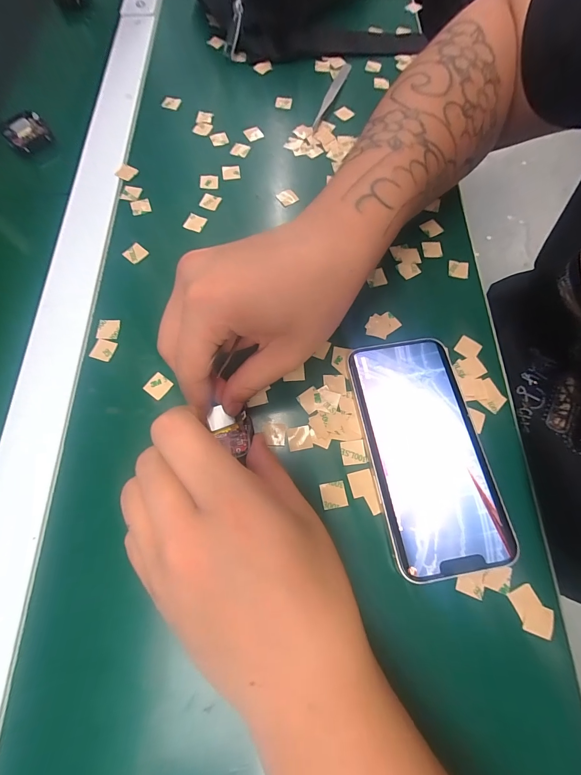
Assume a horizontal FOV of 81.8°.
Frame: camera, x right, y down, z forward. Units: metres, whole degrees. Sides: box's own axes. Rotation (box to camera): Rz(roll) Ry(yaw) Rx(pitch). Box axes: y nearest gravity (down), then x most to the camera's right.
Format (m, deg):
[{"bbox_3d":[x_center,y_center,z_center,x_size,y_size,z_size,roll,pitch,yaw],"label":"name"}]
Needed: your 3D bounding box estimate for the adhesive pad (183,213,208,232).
[{"bbox_3d":[-0.079,-0.138,0.279,0.015,0.004,0.015,18,71,6],"label":"adhesive pad"}]

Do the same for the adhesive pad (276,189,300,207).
[{"bbox_3d":[-0.003,-0.165,0.291,0.016,0.004,0.018,-30,73,-10],"label":"adhesive pad"}]

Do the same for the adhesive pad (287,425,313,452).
[{"bbox_3d":[0.006,0.033,0.217,0.015,0.004,0.015,-11,70,-4],"label":"adhesive pad"}]

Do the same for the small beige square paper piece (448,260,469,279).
[{"bbox_3d":[0.134,-0.094,0.268,0.015,0.004,0.015,10,70,3],"label":"small beige square paper piece"}]

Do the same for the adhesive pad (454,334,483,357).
[{"bbox_3d":[0.129,-0.029,0.244,0.015,0.004,0.015,35,77,15],"label":"adhesive pad"}]

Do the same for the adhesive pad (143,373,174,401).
[{"bbox_3d":[-0.090,-0.001,0.228,0.016,0.004,0.015,37,74,12],"label":"adhesive pad"}]

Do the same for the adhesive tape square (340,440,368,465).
[{"bbox_3d":[0.041,0.041,0.214,0.016,0.004,0.015,-6,70,-2],"label":"adhesive tape square"}]

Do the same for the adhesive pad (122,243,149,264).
[{"bbox_3d":[-0.123,-0.107,0.268,0.015,0.004,0.015,41,79,10],"label":"adhesive pad"}]

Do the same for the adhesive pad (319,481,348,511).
[{"bbox_3d":[0.027,0.066,0.205,0.015,0.004,0.015,-10,70,-4],"label":"adhesive pad"}]

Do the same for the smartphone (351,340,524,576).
[{"bbox_3d":[0.085,0.037,0.213,0.071,0.009,0.143,-8,70,-3],"label":"smartphone"}]

